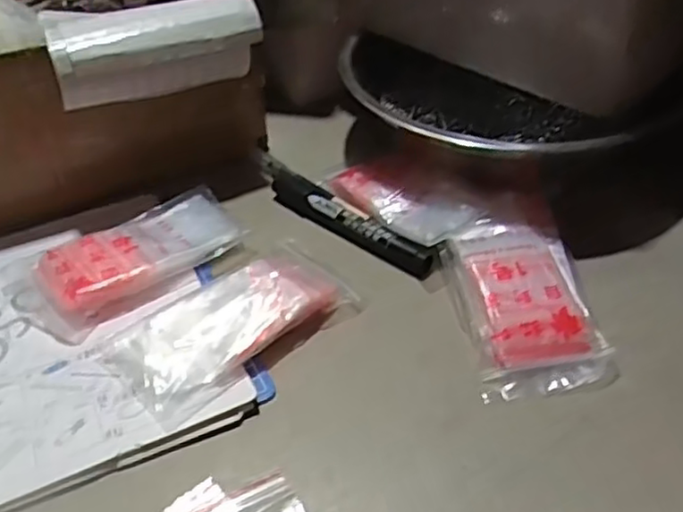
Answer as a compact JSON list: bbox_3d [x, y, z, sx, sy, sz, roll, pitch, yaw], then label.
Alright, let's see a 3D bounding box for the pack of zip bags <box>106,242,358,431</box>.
[{"bbox_3d":[-0.061,0.033,0.405,0.136,0.021,0.069,-30,48,-29],"label":"pack of zip bags"}]

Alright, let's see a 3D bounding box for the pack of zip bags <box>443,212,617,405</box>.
[{"bbox_3d":[0.107,0.025,0.408,0.077,0.026,0.114,-6,41,-5],"label":"pack of zip bags"}]

